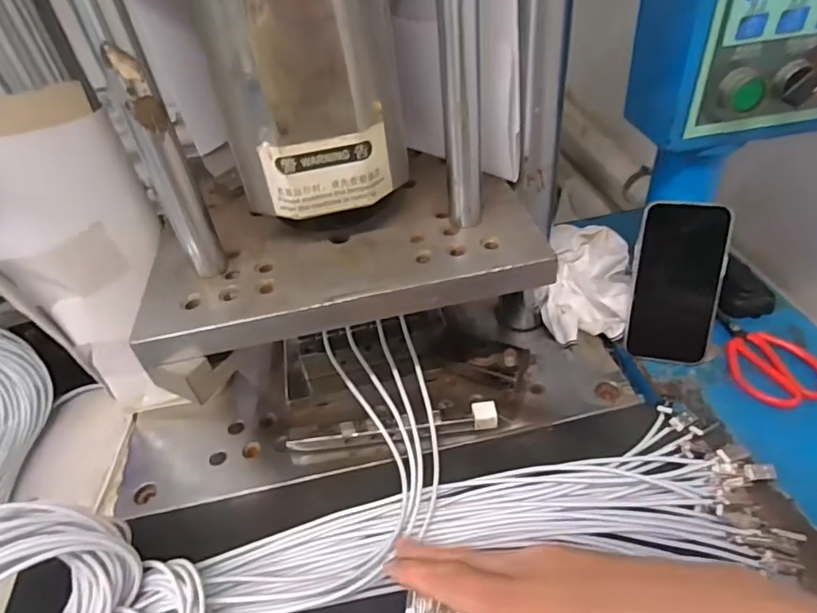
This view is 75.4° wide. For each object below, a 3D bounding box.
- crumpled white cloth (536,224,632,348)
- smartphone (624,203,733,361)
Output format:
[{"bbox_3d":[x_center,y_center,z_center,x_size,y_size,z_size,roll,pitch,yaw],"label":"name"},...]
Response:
[{"bbox_3d":[0.191,-0.029,0.567,0.086,0.055,0.156,11,45,19],"label":"crumpled white cloth"},{"bbox_3d":[0.248,-0.020,0.487,0.075,0.146,0.010,5,11,18],"label":"smartphone"}]

